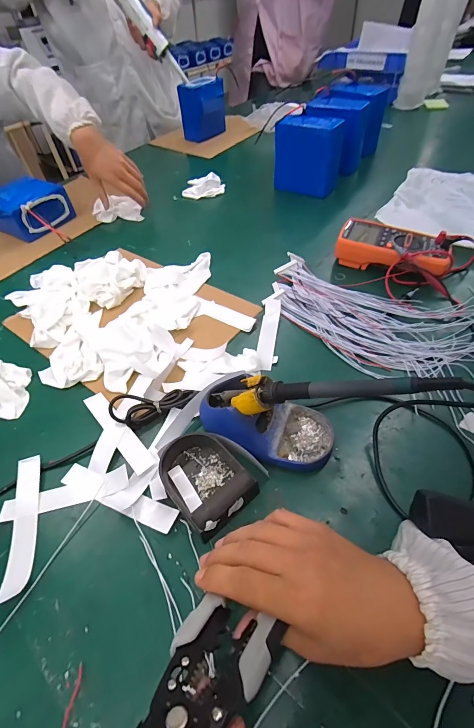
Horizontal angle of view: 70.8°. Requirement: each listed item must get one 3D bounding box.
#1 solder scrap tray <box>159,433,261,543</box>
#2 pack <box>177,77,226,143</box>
[{"bbox_3d":[-0.038,0.119,0.358,0.075,0.032,0.106,-37,56,-23],"label":"solder scrap tray"},{"bbox_3d":[-0.102,-0.795,1.039,0.073,0.140,0.129,34,61,29],"label":"pack"}]

